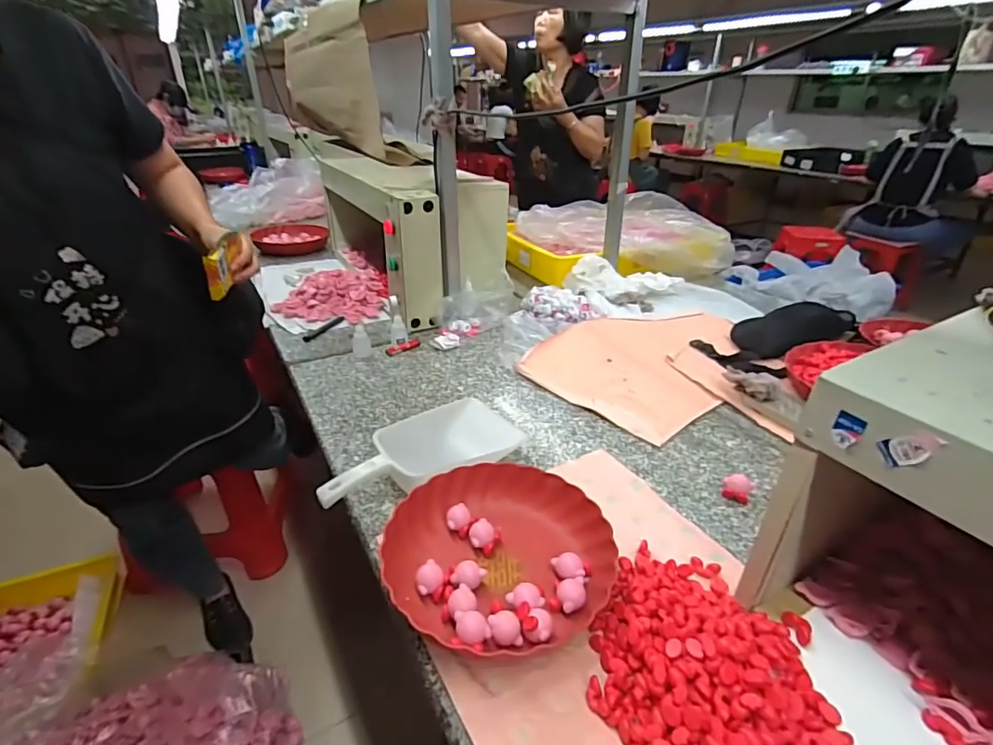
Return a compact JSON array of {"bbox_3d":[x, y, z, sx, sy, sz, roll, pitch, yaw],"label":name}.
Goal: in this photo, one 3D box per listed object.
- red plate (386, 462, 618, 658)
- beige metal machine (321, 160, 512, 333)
[{"bbox_3d":[0.001,0.195,0.545,0.226,0.047,0.228,1,30,-1],"label":"red plate"},{"bbox_3d":[-0.226,-0.380,1.291,0.292,0.284,0.663,-15,34,-26],"label":"beige metal machine"}]

